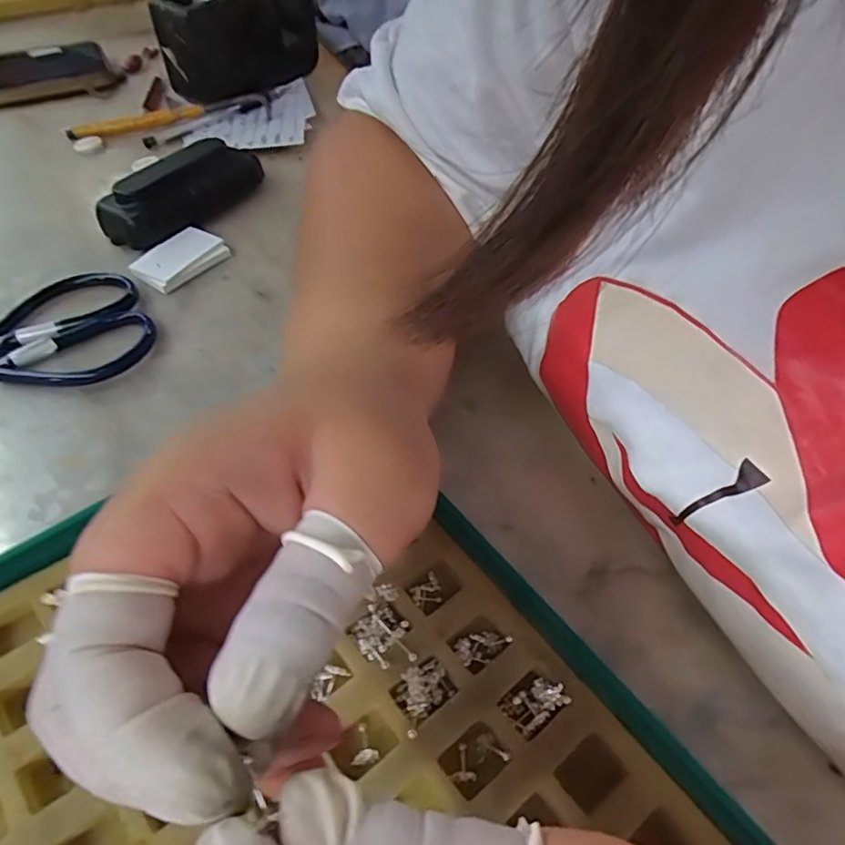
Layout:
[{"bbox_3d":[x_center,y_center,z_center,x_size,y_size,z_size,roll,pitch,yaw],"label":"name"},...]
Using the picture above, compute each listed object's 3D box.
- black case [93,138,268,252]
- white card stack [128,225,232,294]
[{"bbox_3d":[-0.152,-0.150,0.368,0.041,0.029,0.106,34,58,21],"label":"black case"},{"bbox_3d":[-0.146,-0.099,0.343,0.037,0.006,0.051,33,58,20],"label":"white card stack"}]

